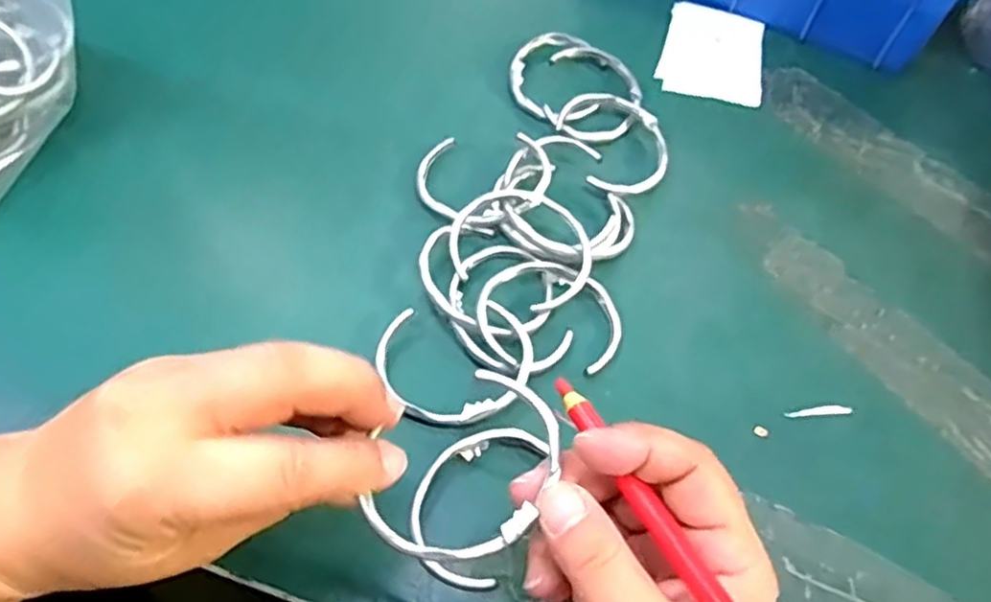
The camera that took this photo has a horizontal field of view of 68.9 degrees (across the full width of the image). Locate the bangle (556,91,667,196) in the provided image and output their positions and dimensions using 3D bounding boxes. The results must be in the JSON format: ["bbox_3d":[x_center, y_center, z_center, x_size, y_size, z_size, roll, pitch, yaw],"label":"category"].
[{"bbox_3d":[0.066,-0.086,0.394,0.053,0.011,0.069,-18,63,-13],"label":"bangle"}]

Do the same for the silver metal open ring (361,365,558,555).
[{"bbox_3d":[-0.009,0.055,0.234,0.067,0.013,0.052,-27,66,-17],"label":"silver metal open ring"}]

